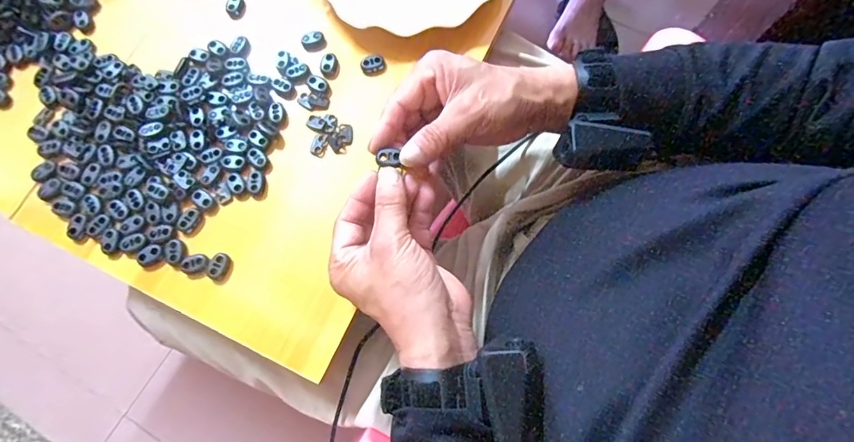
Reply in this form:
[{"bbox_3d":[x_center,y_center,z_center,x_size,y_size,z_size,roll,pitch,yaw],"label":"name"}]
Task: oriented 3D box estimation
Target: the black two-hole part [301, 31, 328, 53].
[{"bbox_3d":[-0.104,-0.165,0.416,0.021,0.011,0.013,-18,74,-5],"label":"black two-hole part"}]

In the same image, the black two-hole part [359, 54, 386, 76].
[{"bbox_3d":[-0.049,-0.141,0.410,0.022,0.011,0.014,-12,74,-3],"label":"black two-hole part"}]

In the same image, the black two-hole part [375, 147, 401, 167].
[{"bbox_3d":[-0.029,-0.047,0.335,0.020,0.006,0.012,6,74,4],"label":"black two-hole part"}]

